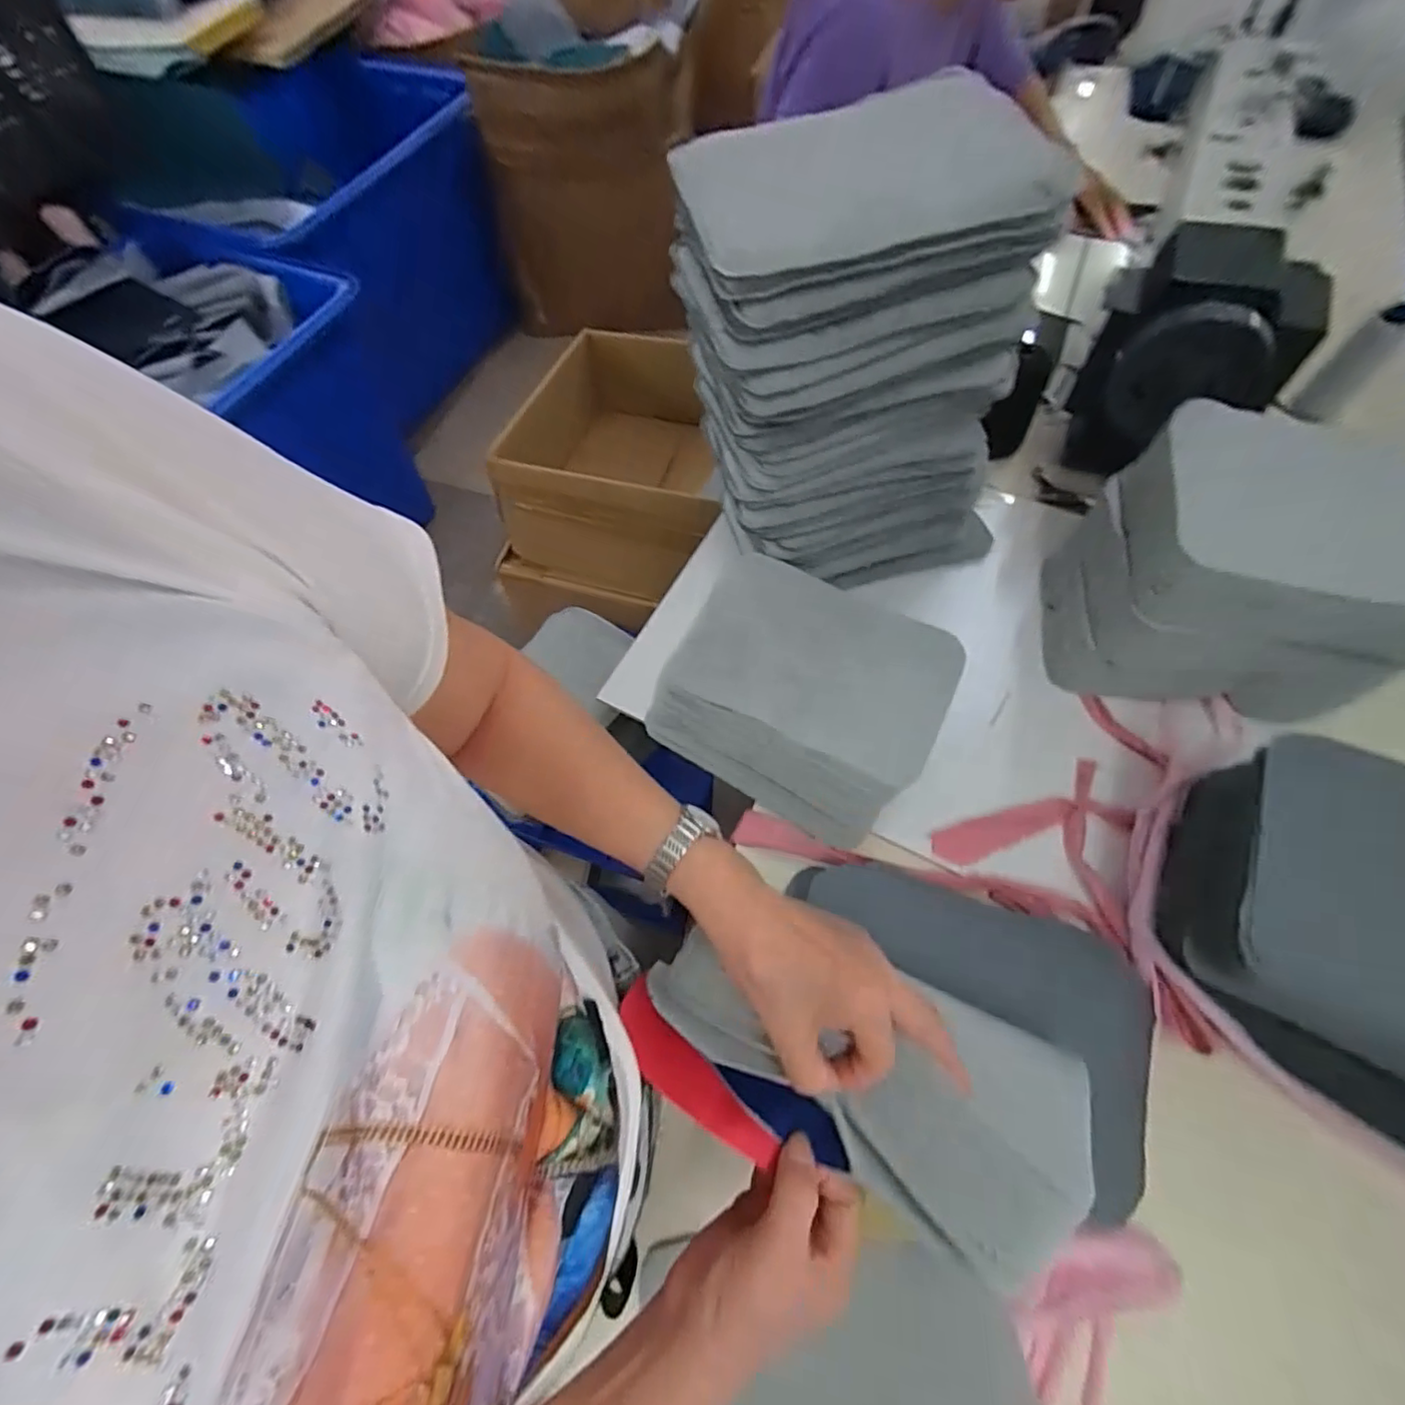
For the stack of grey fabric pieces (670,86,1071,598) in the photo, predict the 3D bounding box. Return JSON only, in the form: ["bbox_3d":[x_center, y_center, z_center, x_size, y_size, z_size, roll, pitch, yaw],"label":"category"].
[{"bbox_3d":[0.128,-0.269,0.526,0.264,0.333,0.159,-11,62,-3],"label":"stack of grey fabric pieces"}]

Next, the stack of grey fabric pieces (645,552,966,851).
[{"bbox_3d":[0.088,-0.011,0.566,0.244,0.071,0.203,25,66,16],"label":"stack of grey fabric pieces"}]

